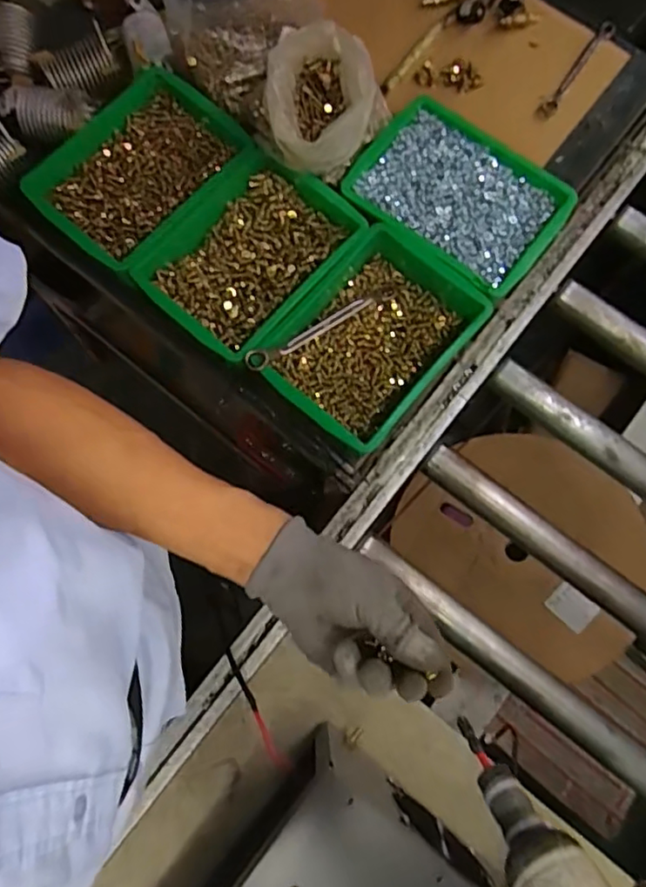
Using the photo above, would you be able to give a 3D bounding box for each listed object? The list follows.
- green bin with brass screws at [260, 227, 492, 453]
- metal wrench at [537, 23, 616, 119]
[{"bbox_3d":[0.062,-0.125,0.727,0.170,0.087,0.245,41,79,8],"label":"green bin with brass screws"},{"bbox_3d":[0.362,-0.531,0.846,0.023,0.011,0.187,36,78,7],"label":"metal wrench"}]

